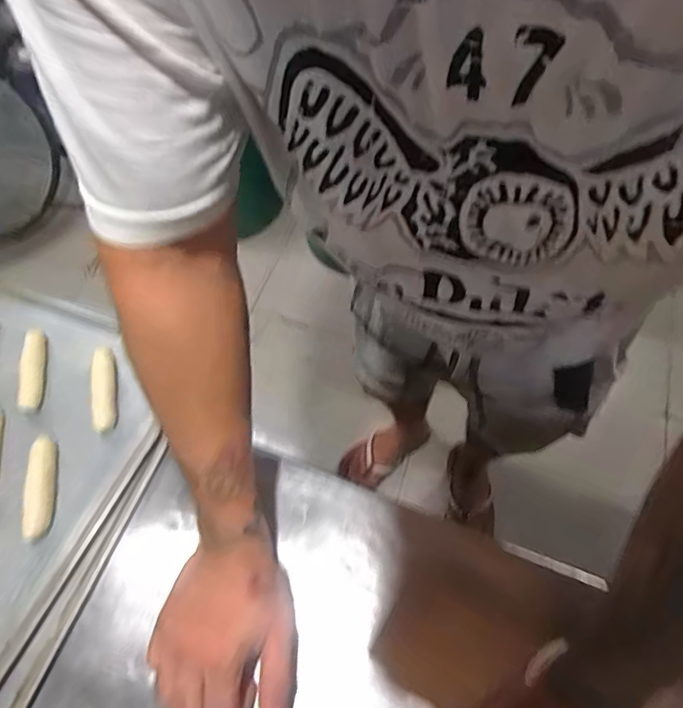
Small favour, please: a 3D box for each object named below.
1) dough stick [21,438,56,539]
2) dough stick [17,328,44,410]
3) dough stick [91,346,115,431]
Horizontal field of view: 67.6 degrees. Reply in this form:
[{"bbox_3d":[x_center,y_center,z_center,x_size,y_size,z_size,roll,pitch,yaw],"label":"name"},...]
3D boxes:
[{"bbox_3d":[-0.285,0.124,0.482,0.021,0.019,0.098,-12,60,-1],"label":"dough stick"},{"bbox_3d":[-0.330,0.013,0.543,0.021,0.016,0.096,-11,60,-1],"label":"dough stick"},{"bbox_3d":[-0.244,0.036,0.525,0.022,0.017,0.093,-14,60,-3],"label":"dough stick"}]

